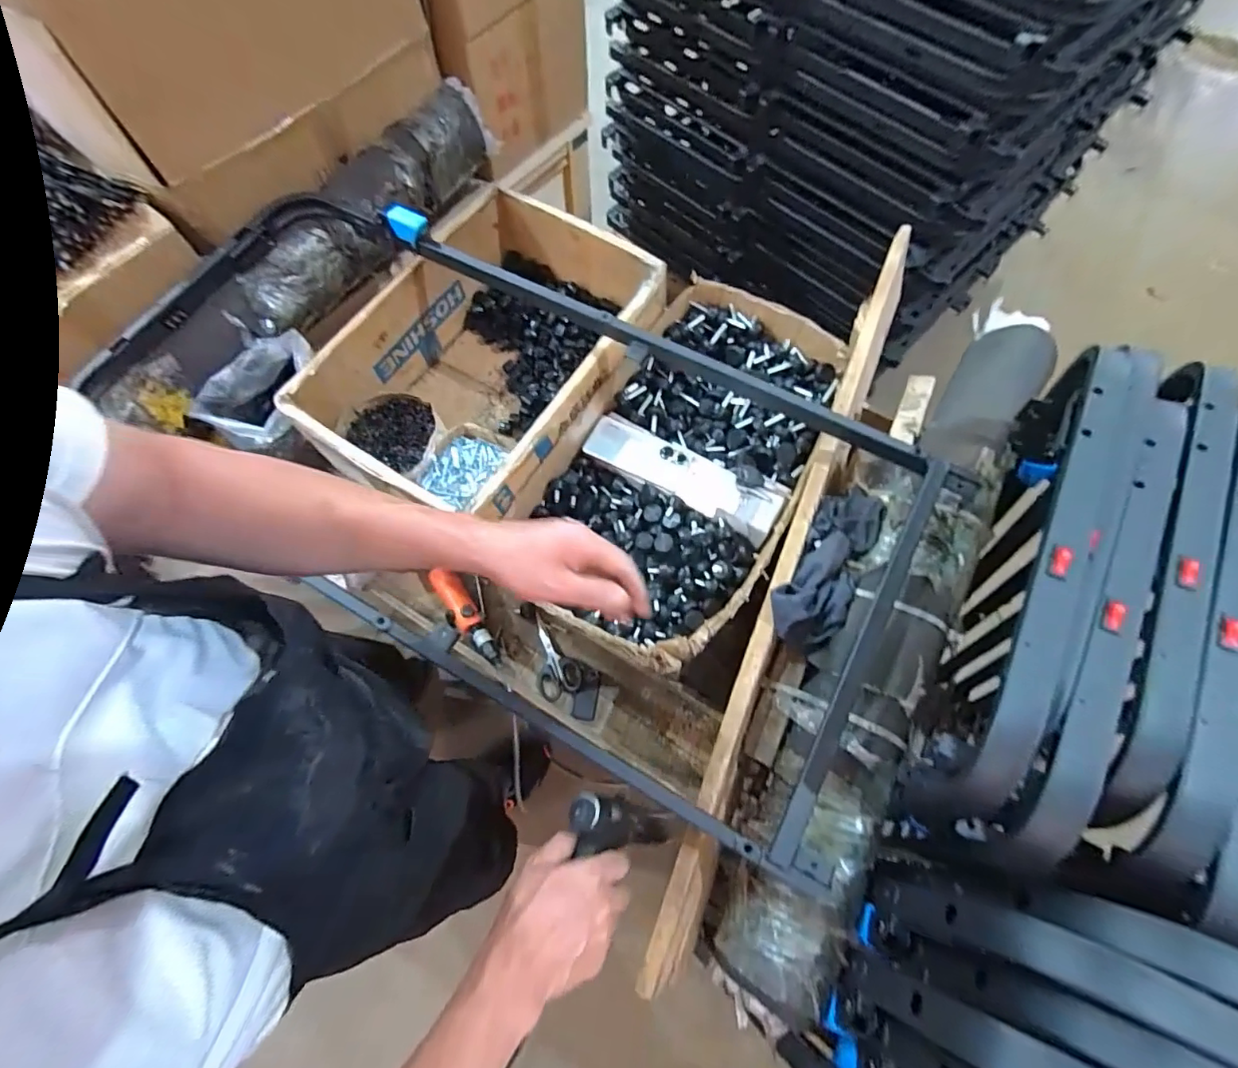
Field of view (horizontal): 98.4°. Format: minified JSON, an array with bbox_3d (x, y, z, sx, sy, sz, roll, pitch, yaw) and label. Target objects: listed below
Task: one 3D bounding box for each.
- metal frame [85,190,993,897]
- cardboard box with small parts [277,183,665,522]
[{"bbox_3d":[-0.180,-0.118,0.672,1.079,0.060,0.526,27,71,11],"label":"metal frame"},{"bbox_3d":[-0.201,-0.270,0.871,0.397,0.179,0.518,25,71,10],"label":"cardboard box with small parts"}]

